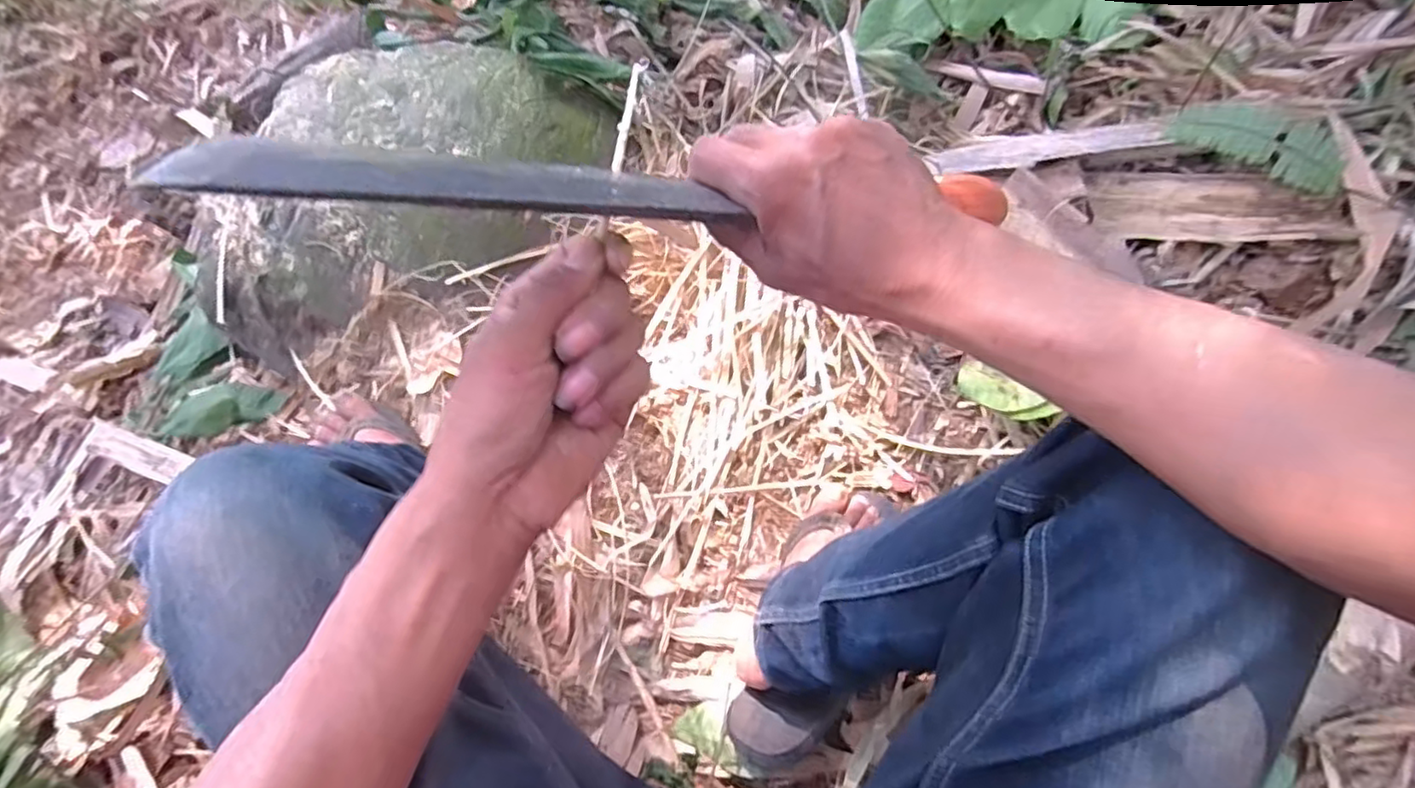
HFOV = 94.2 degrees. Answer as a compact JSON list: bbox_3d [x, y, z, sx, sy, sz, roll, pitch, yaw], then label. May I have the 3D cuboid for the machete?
[{"bbox_3d":[0.001,-0.083,0.274,0.358,0.013,0.037,-8,65,-29],"label":"machete"}]

